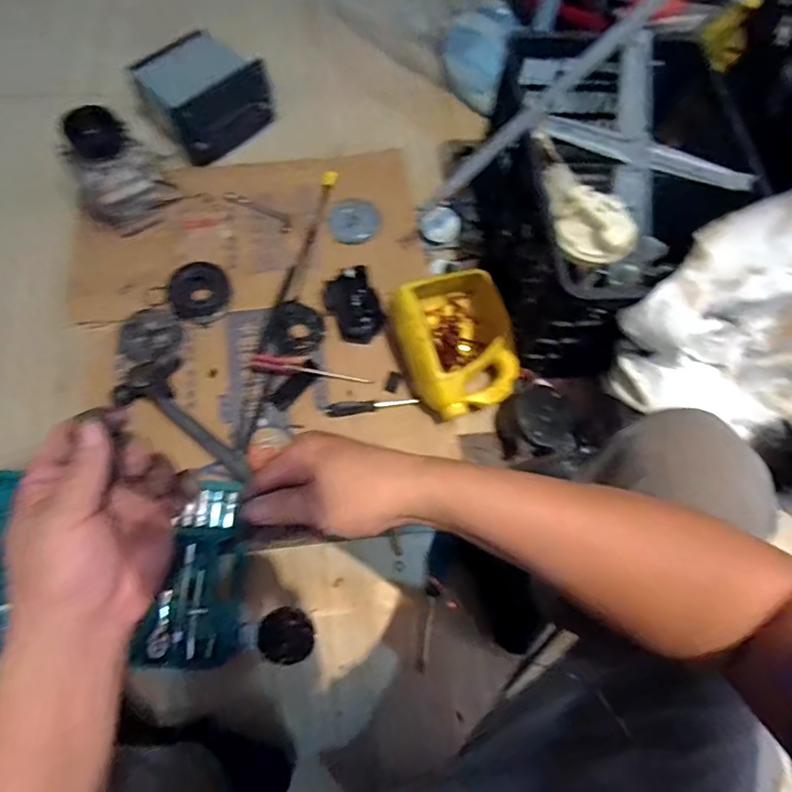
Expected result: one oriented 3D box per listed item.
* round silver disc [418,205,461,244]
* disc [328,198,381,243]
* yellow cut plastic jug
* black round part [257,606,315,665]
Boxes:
[{"bbox_3d":[0.081,-0.321,0.976,0.071,0.018,0.066,4,106,3],"label":"round silver disc"},{"bbox_3d":[-0.079,-0.339,1.003,0.096,0.011,0.099,1,69,-4],"label":"disc"},{"bbox_3d":[0.104,-0.091,0.846,0.185,0.125,0.222,-21,72,-12],"label":"yellow cut plastic jug"},{"bbox_3d":[-0.155,0.338,0.734,0.075,0.014,0.071,1,69,-4],"label":"black round part"}]

